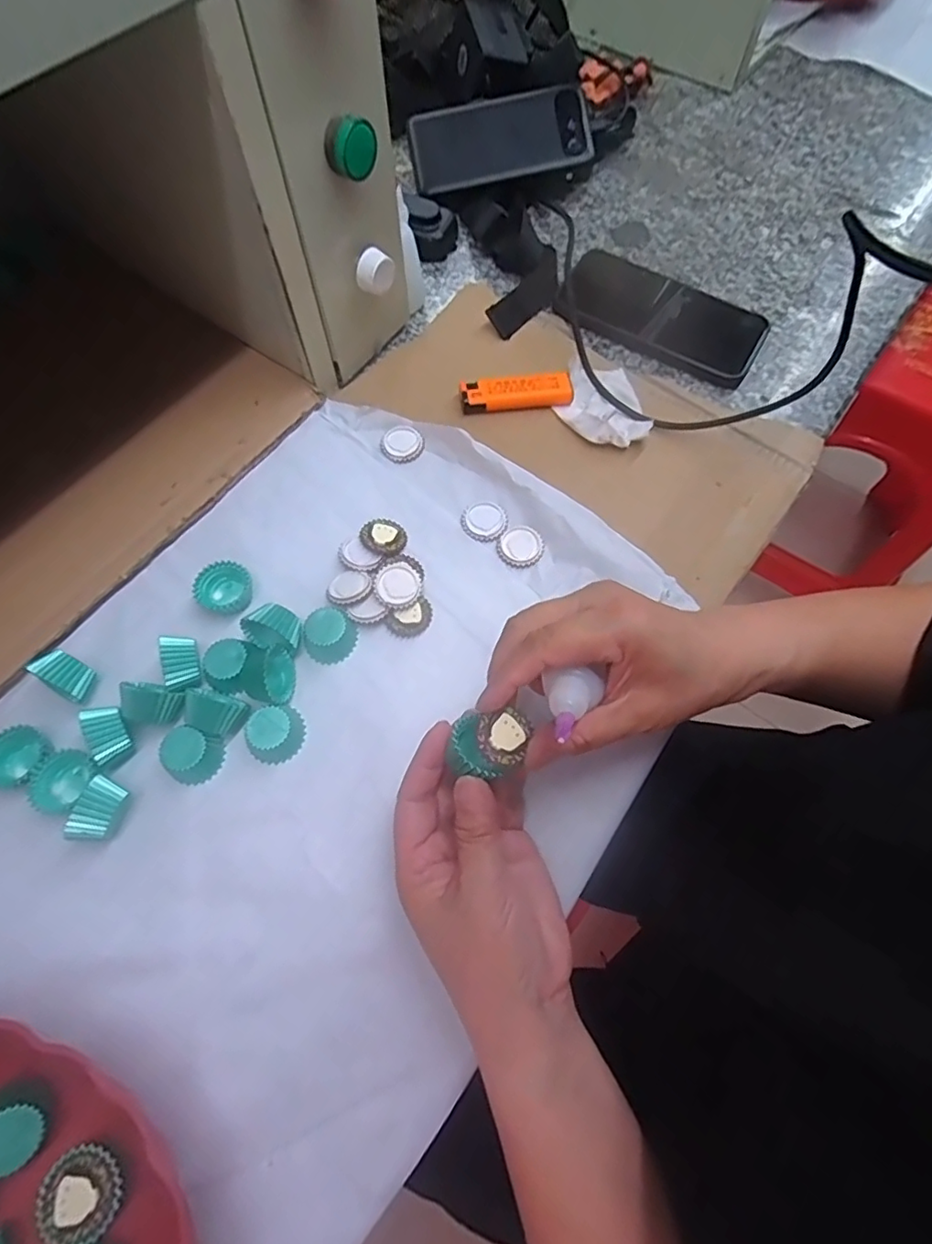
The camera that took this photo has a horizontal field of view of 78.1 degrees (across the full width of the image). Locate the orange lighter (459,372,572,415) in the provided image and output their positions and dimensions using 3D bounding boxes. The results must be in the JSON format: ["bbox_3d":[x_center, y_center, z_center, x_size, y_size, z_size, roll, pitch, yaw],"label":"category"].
[{"bbox_3d":[0.036,-0.164,0.416,0.078,0.017,0.022,-6,67,-5],"label":"orange lighter"}]

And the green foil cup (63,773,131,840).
[{"bbox_3d":[-0.188,0.096,0.298,0.020,0.020,0.030,4,67,1],"label":"green foil cup"}]

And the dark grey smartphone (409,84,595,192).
[{"bbox_3d":[0.030,-0.420,0.498,0.152,0.013,0.070,-9,93,2],"label":"dark grey smartphone"}]

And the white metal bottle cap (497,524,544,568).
[{"bbox_3d":[0.035,-0.048,0.365,0.028,0.005,0.027,1,66,-2],"label":"white metal bottle cap"}]

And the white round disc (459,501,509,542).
[{"bbox_3d":[0.012,-0.065,0.372,0.030,0.004,0.028,1,66,-2],"label":"white round disc"}]

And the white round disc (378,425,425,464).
[{"bbox_3d":[-0.044,-0.122,0.396,0.028,0.004,0.028,1,66,-2],"label":"white round disc"}]

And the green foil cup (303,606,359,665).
[{"bbox_3d":[-0.081,0.008,0.338,0.028,0.019,0.028,0,67,-1],"label":"green foil cup"}]

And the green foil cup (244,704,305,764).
[{"bbox_3d":[-0.105,0.061,0.316,0.029,0.017,0.029,0,67,-1],"label":"green foil cup"}]

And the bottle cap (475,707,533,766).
[{"bbox_3d":[0.017,0.051,0.260,0.024,0.004,0.025,7,67,-18],"label":"bottle cap"}]

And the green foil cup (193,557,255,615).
[{"bbox_3d":[-0.148,-0.021,0.350,0.029,0.017,0.028,0,67,-1],"label":"green foil cup"}]

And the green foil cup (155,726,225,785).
[{"bbox_3d":[-0.148,0.072,0.311,0.028,0.019,0.026,0,67,-1],"label":"green foil cup"}]

